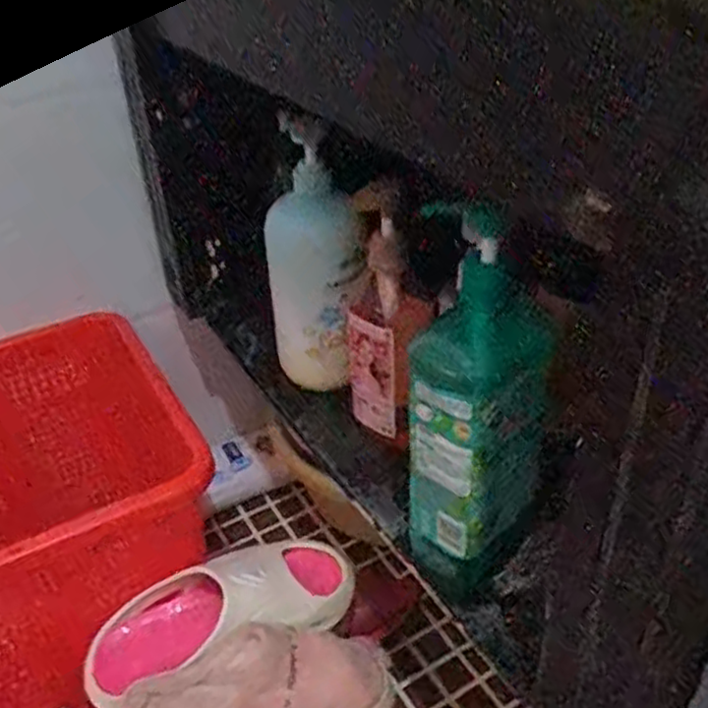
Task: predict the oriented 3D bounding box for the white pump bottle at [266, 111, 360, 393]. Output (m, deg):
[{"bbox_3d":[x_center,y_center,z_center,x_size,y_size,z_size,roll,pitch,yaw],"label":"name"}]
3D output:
[{"bbox_3d":[-0.039,-0.072,0.690,0.081,0.246,0.077,-6,35,-4],"label":"white pump bottle"}]

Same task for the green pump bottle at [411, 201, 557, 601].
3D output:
[{"bbox_3d":[0.080,0.045,0.490,0.080,0.257,0.069,23,43,33],"label":"green pump bottle"}]

